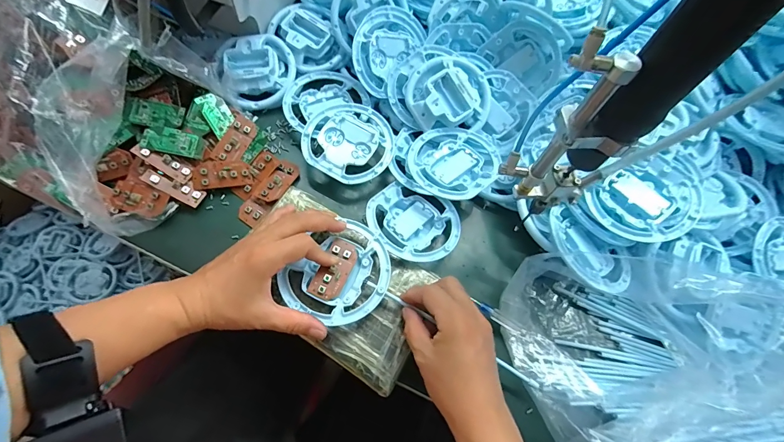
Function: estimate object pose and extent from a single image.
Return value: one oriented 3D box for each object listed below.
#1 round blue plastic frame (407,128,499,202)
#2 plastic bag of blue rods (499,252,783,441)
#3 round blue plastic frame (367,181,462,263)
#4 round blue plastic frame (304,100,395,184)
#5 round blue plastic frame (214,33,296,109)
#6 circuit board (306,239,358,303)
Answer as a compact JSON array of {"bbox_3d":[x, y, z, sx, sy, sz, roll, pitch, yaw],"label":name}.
[{"bbox_3d":[0.072,-0.071,0.428,0.106,0.025,0.097,2,66,-5],"label":"round blue plastic frame"},{"bbox_3d":[0.292,0.158,0.362,0.378,0.058,0.222,16,66,1],"label":"plastic bag of blue rods"},{"bbox_3d":[0.022,0.006,0.408,0.103,0.023,0.087,18,52,3],"label":"round blue plastic frame"},{"bbox_3d":[-0.050,-0.096,0.435,0.105,0.009,0.100,2,66,-5],"label":"round blue plastic frame"},{"bbox_3d":[-0.171,-0.194,0.464,0.090,0.031,0.093,2,66,-5],"label":"round blue plastic frame"},{"bbox_3d":[-0.055,0.046,0.356,0.030,0.009,0.061,24,62,5],"label":"circuit board"}]

